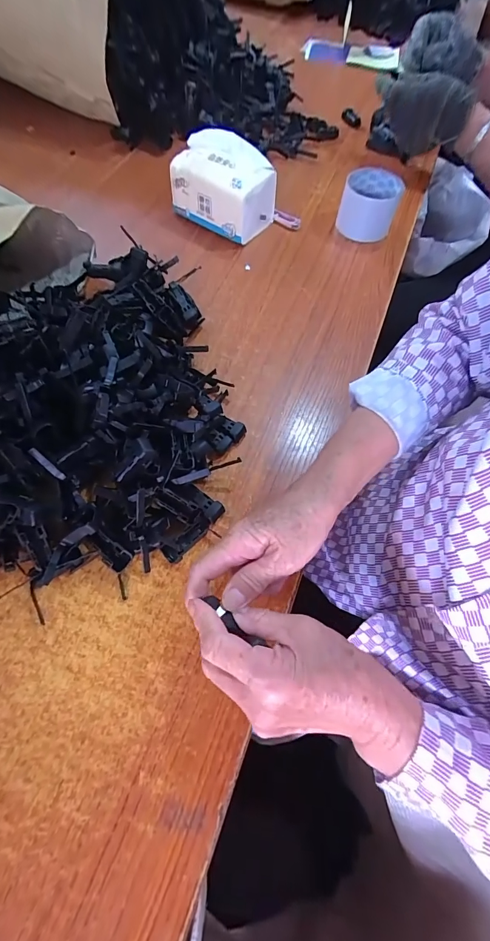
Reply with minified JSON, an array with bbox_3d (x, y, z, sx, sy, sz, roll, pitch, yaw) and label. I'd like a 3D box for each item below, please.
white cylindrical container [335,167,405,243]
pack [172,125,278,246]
[{"bbox_3d":[0.191,-0.411,0.558,0.086,0.066,0.071,18,65,5],"label":"white cylindrical container"},{"bbox_3d":[-0.027,-0.423,0.538,0.138,0.096,0.097,32,67,11],"label":"pack"}]

